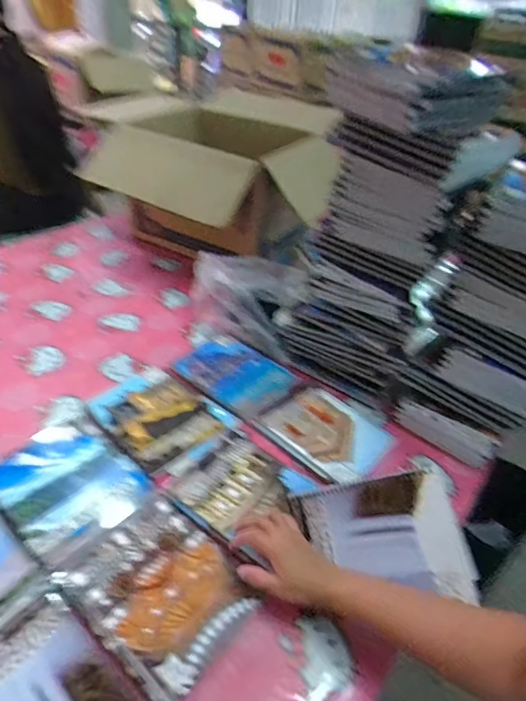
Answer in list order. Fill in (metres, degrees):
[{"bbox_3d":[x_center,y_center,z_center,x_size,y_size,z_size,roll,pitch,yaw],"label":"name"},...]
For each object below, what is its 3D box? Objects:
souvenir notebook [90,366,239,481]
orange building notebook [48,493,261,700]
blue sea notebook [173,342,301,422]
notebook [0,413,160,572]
[{"bbox_3d":[-0.169,0.107,0.730,0.218,0.009,0.163,31,44,26],"label":"souvenir notebook"},{"bbox_3d":[-0.123,0.278,0.528,0.198,0.007,0.159,31,44,26],"label":"orange building notebook"},{"bbox_3d":[-0.049,0.042,0.833,0.199,0.009,0.152,31,45,27],"label":"blue sea notebook"},{"bbox_3d":[-0.271,0.182,0.619,0.196,0.006,0.165,34,46,29],"label":"notebook"}]

